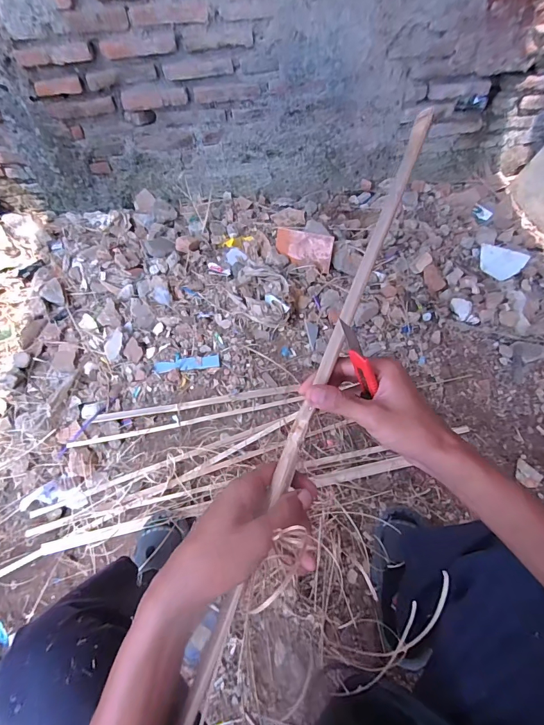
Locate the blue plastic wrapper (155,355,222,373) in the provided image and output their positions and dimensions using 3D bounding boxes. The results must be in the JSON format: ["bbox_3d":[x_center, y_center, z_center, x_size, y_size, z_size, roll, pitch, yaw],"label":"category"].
[{"bbox_3d":[-0.254,0.006,1.123,0.188,0.020,0.046,-10,62,-6],"label":"blue plastic wrapper"}]

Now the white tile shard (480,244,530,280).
[{"bbox_3d":[0.792,-0.347,1.300,0.148,0.016,0.107,30,96,27],"label":"white tile shard"}]

